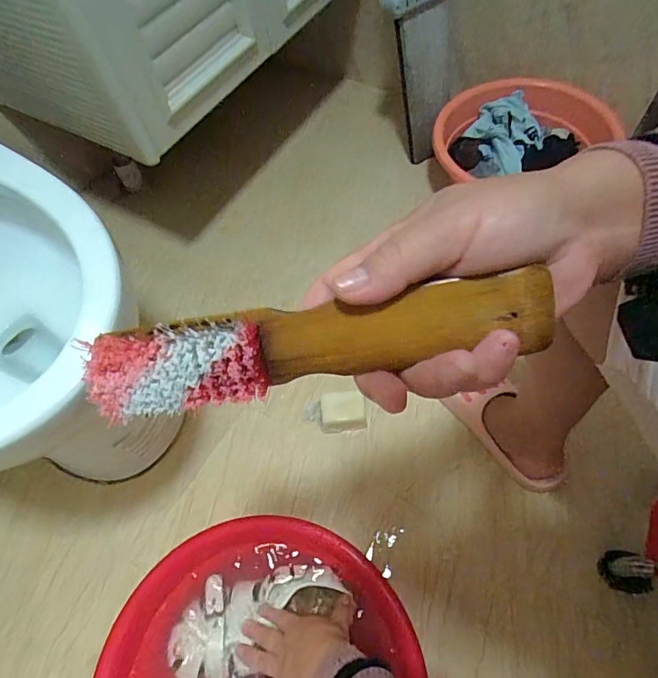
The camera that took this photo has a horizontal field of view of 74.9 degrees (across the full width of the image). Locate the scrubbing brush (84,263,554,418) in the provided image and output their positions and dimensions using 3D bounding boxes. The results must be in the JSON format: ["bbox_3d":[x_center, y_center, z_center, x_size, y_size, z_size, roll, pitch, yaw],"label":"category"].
[{"bbox_3d":[-0.008,0.002,0.196,0.208,0.034,0.034,-10,61,3],"label":"scrubbing brush"}]

